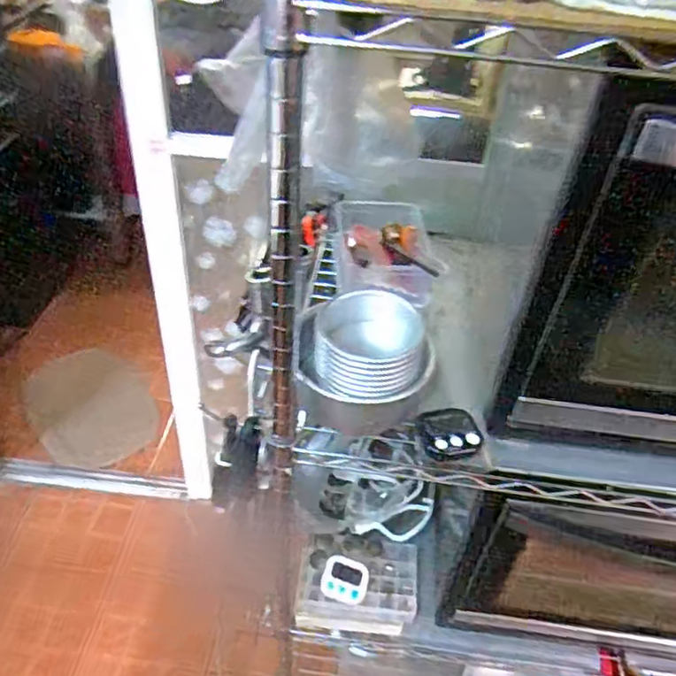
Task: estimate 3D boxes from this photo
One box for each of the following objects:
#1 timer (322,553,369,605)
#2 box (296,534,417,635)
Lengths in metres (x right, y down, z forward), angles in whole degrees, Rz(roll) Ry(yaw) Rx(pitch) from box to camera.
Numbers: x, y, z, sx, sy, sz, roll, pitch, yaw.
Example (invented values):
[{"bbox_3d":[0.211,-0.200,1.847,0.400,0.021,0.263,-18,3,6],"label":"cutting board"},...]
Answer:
[{"bbox_3d":[0.009,0.359,0.906,0.067,0.017,0.061,13,54,-9],"label":"timer"},{"bbox_3d":[0.030,0.371,0.945,0.181,0.076,0.127,5,41,1],"label":"box"}]

